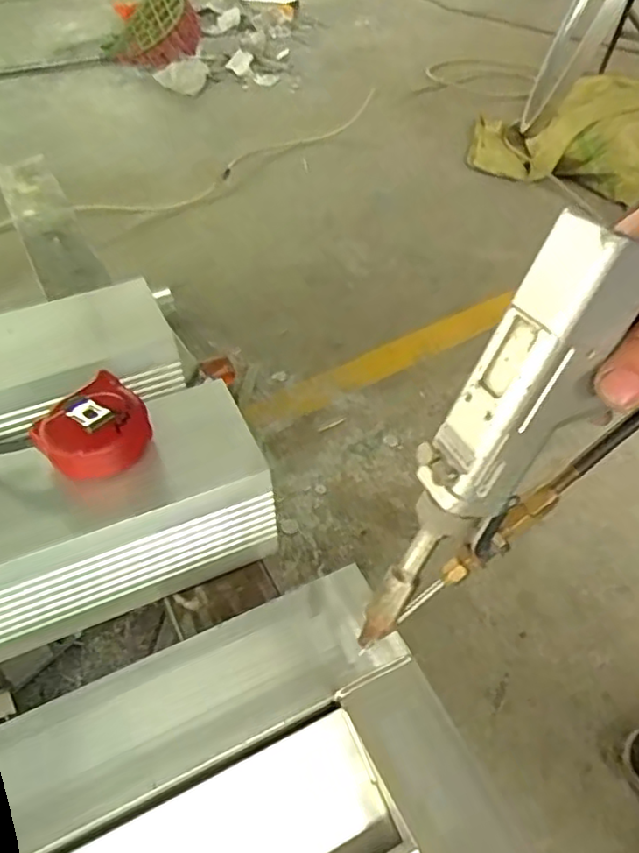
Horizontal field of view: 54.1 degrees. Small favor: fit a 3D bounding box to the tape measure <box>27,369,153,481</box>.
[{"bbox_3d":[-0.145,0.004,0.413,0.066,0.038,0.067,31,54,26],"label":"tape measure"}]

